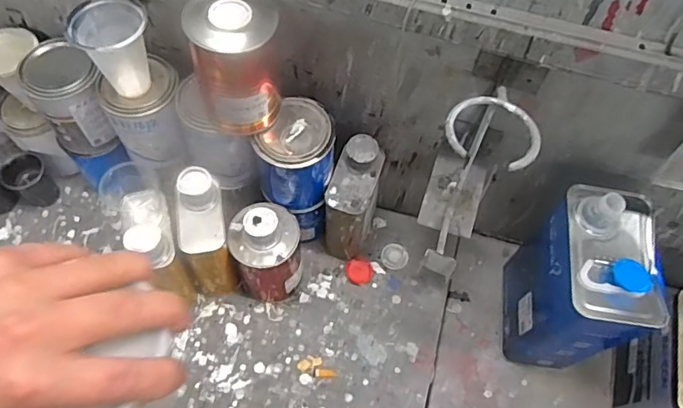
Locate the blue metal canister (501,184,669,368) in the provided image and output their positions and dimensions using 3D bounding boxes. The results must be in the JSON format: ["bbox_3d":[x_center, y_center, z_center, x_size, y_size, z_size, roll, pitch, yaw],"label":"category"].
[{"bbox_3d":[0.313,0.113,0.707,0.115,0.296,0.167,9,61,2],"label":"blue metal canister"}]

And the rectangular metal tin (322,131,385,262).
[{"bbox_3d":[0.014,0.002,0.798,0.070,0.211,0.115,18,62,6],"label":"rectangular metal tin"}]

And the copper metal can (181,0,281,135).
[{"bbox_3d":[-0.121,-0.160,0.610,0.101,0.158,0.090,-8,62,-8],"label":"copper metal can"}]

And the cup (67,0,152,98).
[{"bbox_3d":[-0.275,-0.189,0.647,0.080,0.103,0.081,1,61,-3],"label":"cup"}]

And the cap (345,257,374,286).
[{"bbox_3d":[0.029,0.109,0.848,0.045,0.006,0.047,1,61,-3],"label":"cap"}]

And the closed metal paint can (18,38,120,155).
[{"bbox_3d":[-0.384,-0.147,0.751,0.097,0.141,0.104,-31,67,-18],"label":"closed metal paint can"}]

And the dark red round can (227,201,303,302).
[{"bbox_3d":[-0.109,0.069,0.773,0.096,0.181,0.086,8,61,1],"label":"dark red round can"}]

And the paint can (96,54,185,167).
[{"bbox_3d":[-0.273,-0.123,0.741,0.107,0.138,0.085,-6,62,-6],"label":"paint can"}]

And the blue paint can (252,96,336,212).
[{"bbox_3d":[-0.061,-0.064,0.723,0.101,0.136,0.104,27,63,11],"label":"blue paint can"}]

